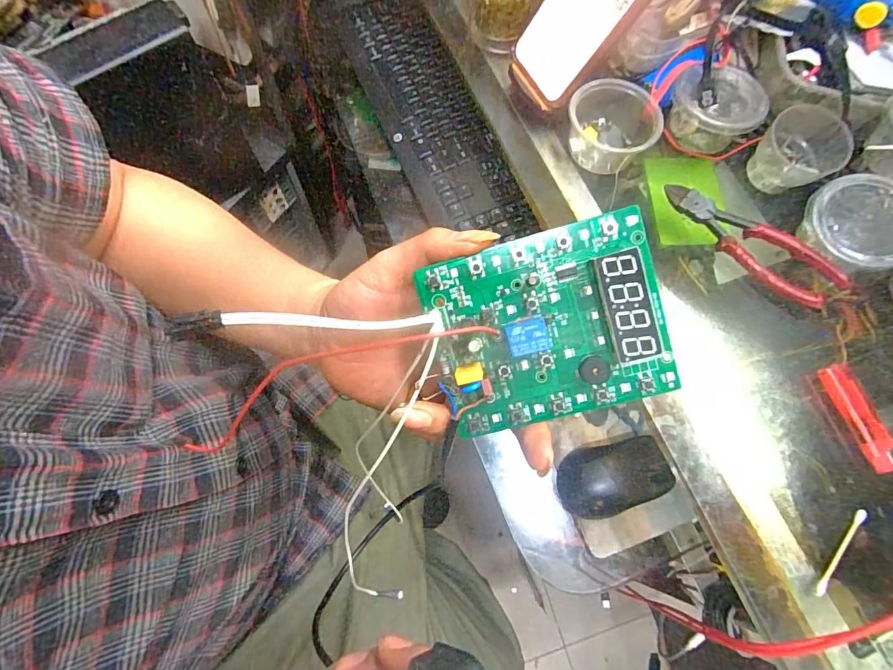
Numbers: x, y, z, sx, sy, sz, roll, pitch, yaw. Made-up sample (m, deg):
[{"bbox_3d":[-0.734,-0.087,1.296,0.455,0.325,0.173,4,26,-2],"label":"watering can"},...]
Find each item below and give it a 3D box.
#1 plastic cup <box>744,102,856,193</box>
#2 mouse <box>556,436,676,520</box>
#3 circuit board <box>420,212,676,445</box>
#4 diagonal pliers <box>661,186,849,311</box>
[{"bbox_3d":[0.307,-0.160,0.392,0.059,0.050,0.061,1,70,-2],"label":"plastic cup"},{"bbox_3d":[0.156,0.133,0.417,0.095,0.039,0.061,-9,71,-5],"label":"mouse"},{"bbox_3d":[0.048,-0.002,0.217,0.108,0.017,0.090,-14,96,8],"label":"circuit board"},{"bbox_3d":[0.254,-0.079,0.376,0.155,0.013,0.050,39,74,11],"label":"diagonal pliers"}]

